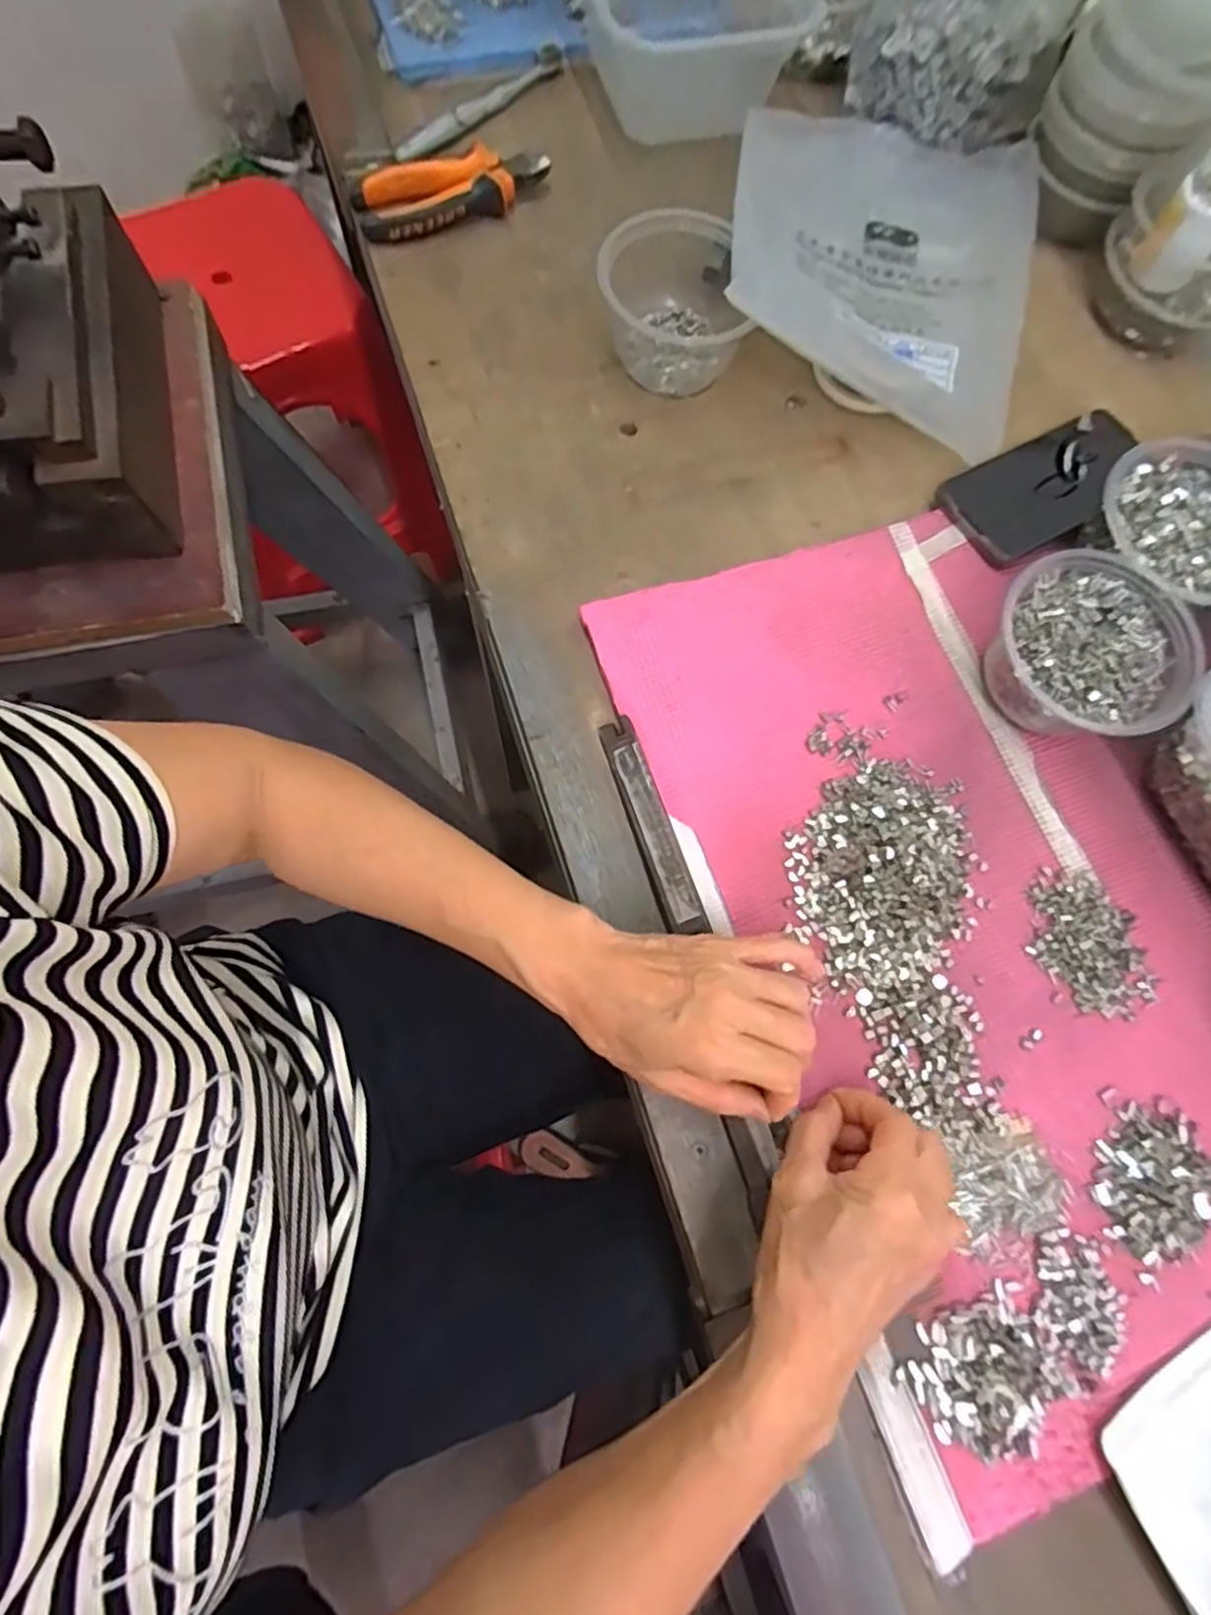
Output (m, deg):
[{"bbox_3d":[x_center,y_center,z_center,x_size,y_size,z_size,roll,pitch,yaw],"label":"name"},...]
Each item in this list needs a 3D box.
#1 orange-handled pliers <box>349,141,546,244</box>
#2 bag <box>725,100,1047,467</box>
[{"bbox_3d":[-0.116,-0.462,0.531,0.146,0.026,0.060,-9,76,-7],"label":"orange-handled pliers"},{"bbox_3d":[0.202,-0.411,0.494,0.222,0.069,0.273,12,74,-1],"label":"bag"}]

